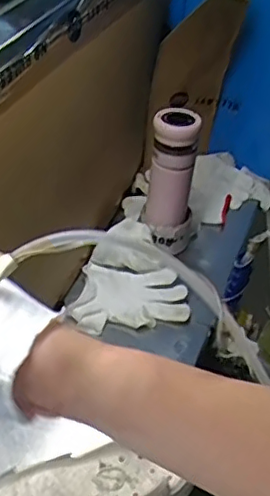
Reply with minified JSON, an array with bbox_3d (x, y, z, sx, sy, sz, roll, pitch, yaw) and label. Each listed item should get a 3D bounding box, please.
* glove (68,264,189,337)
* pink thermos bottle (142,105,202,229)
[{"bbox_3d":[-0.005,0.074,0.913,0.166,0.018,0.120,5,39,-3],"label":"glove"},{"bbox_3d":[0.057,-0.119,0.942,0.069,0.178,0.061,15,39,10],"label":"pink thermos bottle"}]

